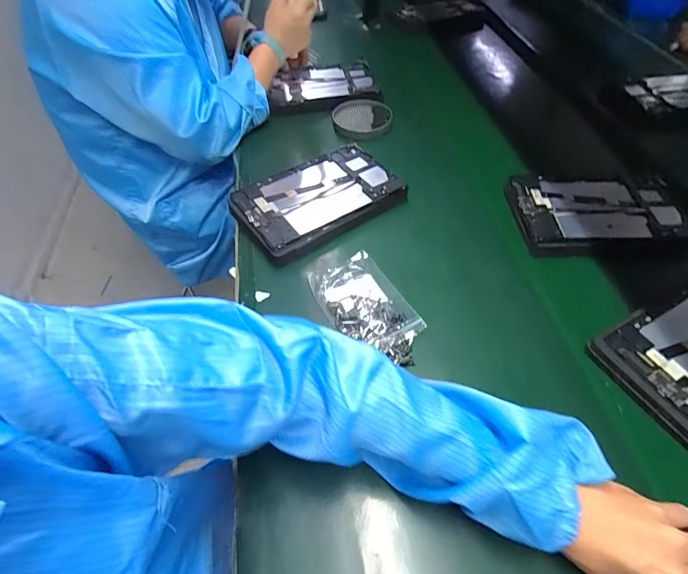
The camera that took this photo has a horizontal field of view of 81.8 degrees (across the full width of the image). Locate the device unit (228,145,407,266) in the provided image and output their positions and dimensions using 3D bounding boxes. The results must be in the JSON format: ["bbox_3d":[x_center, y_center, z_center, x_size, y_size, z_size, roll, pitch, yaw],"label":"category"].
[{"bbox_3d":[-0.039,-0.141,0.625,0.243,0.030,0.157,-29,57,-21],"label":"device unit"}]

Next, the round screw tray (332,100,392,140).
[{"bbox_3d":[0.035,-0.332,0.783,0.109,0.030,0.108,0,52,0],"label":"round screw tray"}]

